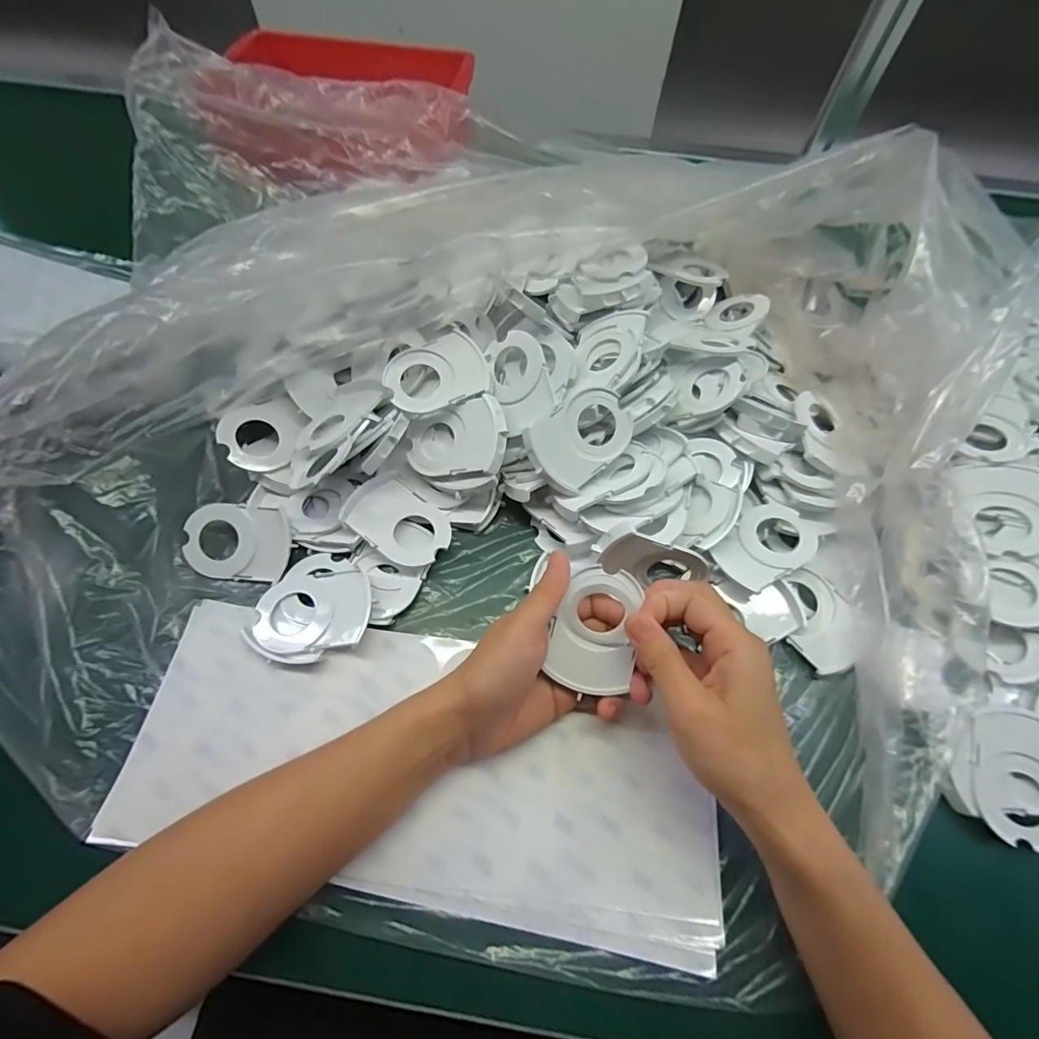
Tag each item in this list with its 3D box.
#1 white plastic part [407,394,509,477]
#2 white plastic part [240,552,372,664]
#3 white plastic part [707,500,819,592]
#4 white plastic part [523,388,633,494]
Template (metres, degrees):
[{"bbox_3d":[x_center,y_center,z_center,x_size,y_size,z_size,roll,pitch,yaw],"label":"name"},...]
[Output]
[{"bbox_3d":[-0.048,-0.061,0.355,0.078,0.011,0.056,-2,83,23],"label":"white plastic part"},{"bbox_3d":[-0.143,0.062,0.330,0.078,0.017,0.077,1,62,-1],"label":"white plastic part"},{"bbox_3d":[0.183,0.018,0.348,0.076,0.012,0.050,-35,68,-18],"label":"white plastic part"},{"bbox_3d":[0.046,-0.059,0.341,0.075,0.004,0.054,-36,98,-8],"label":"white plastic part"}]

